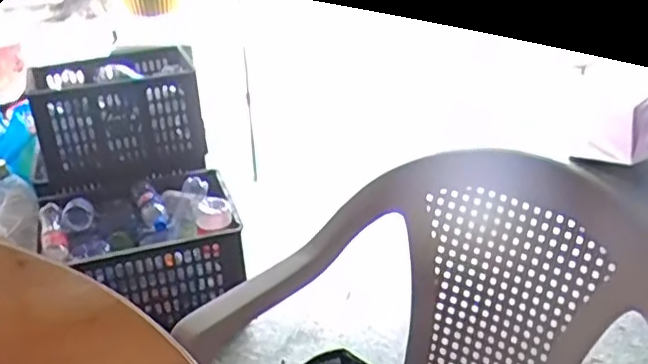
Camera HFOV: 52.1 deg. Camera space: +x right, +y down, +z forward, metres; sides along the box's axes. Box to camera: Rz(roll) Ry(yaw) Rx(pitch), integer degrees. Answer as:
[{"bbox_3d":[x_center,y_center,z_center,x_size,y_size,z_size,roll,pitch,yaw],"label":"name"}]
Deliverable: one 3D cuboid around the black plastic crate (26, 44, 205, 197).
[{"bbox_3d":[-0.555,-0.183,1.799,0.422,0.283,0.314,-7,30,-9],"label":"black plastic crate"}]

